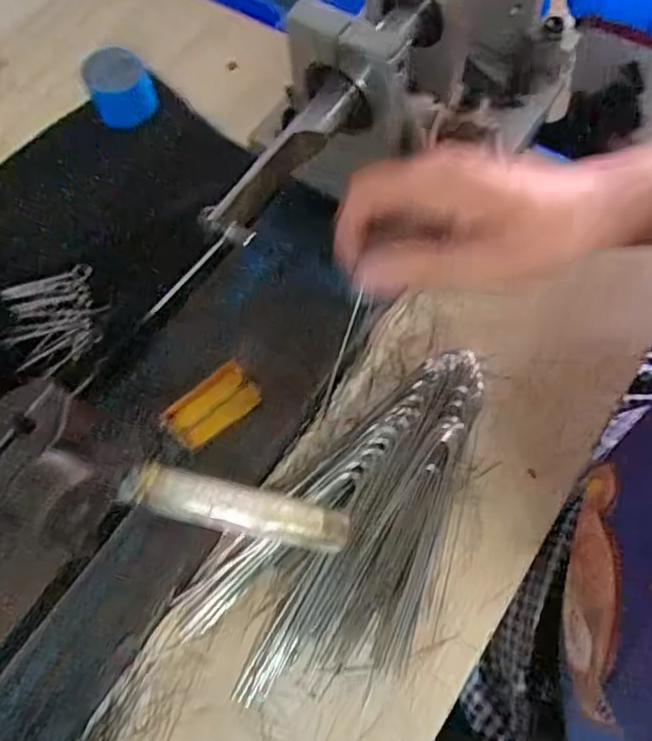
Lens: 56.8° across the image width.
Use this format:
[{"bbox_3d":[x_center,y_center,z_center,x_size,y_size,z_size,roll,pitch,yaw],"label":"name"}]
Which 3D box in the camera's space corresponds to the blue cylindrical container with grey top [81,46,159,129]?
[{"bbox_3d":[-0.162,-0.223,0.476,0.049,0.036,0.047,-1,68,1],"label":"blue cylindrical container with grey top"}]

